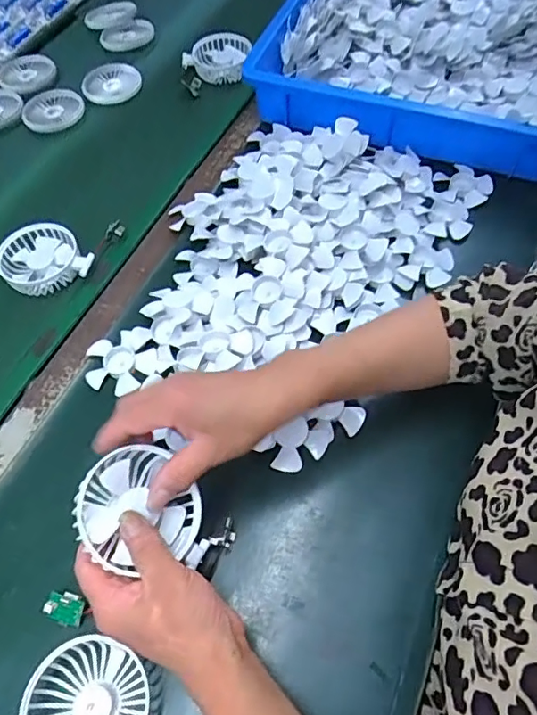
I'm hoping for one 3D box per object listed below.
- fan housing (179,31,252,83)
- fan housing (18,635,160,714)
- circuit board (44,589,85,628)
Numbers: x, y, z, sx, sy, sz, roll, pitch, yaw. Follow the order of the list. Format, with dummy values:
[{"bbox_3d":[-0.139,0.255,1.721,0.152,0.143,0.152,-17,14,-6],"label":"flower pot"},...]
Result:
[{"bbox_3d":[-0.078,-0.481,0.827,0.091,0.032,0.094,23,63,14],"label":"fan housing"},{"bbox_3d":[-0.132,0.260,0.383,0.088,0.030,0.085,-1,60,1],"label":"fan housing"},{"bbox_3d":[-0.166,0.204,0.423,0.032,0.004,0.024,17,78,2],"label":"circuit board"}]

